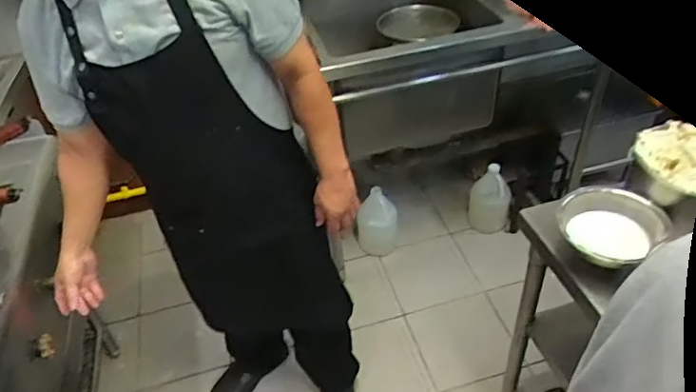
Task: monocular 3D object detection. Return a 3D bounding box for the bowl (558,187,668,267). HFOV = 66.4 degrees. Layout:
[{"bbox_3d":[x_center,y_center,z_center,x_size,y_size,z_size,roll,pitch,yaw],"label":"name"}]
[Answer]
[{"bbox_3d":[0.450,0.052,0.921,0.179,0.058,0.147,-36,49,-29],"label":"bowl"}]

